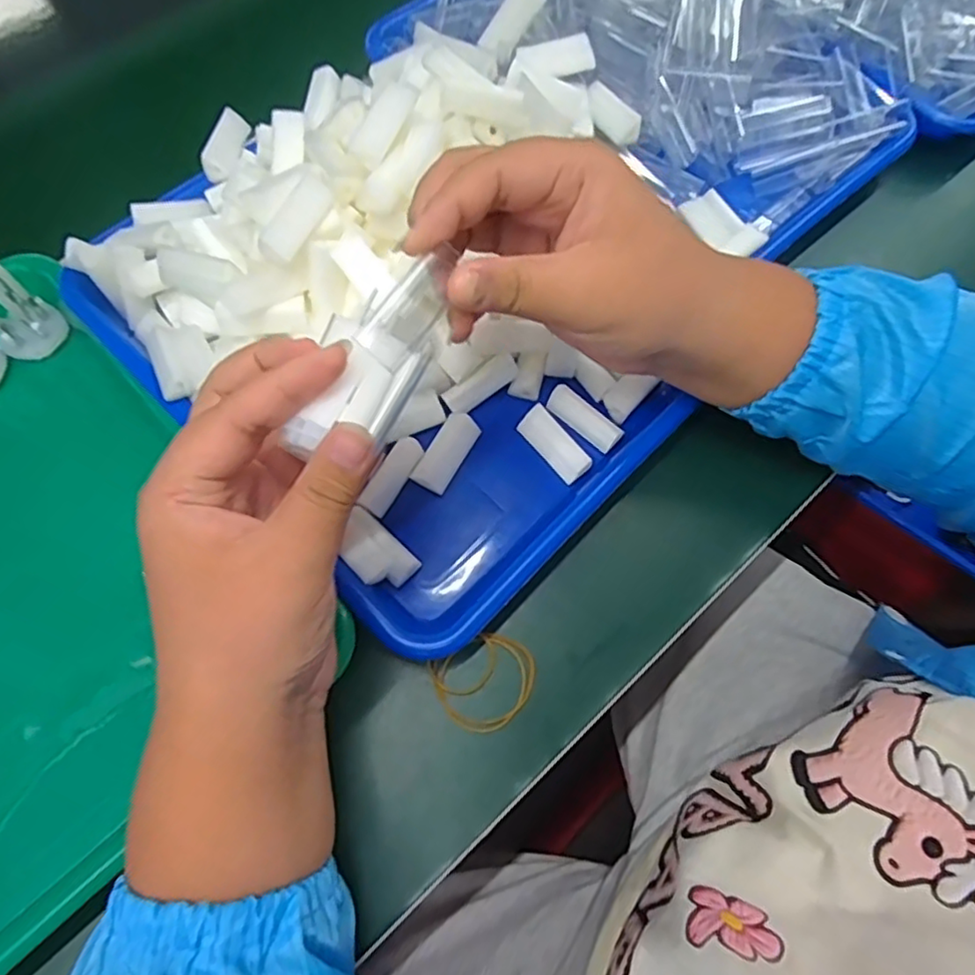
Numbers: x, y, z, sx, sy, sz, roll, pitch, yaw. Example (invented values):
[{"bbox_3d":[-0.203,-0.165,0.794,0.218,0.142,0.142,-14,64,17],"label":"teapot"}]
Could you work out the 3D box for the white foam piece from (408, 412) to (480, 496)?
[{"bbox_3d":[-0.023,-0.020,0.354,0.021,0.011,0.044,30,71,11],"label":"white foam piece"}]

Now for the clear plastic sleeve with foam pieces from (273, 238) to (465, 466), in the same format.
[{"bbox_3d":[-0.042,-0.054,0.247,0.034,0.024,0.097,29,77,11],"label":"clear plastic sleeve with foam pieces"}]

